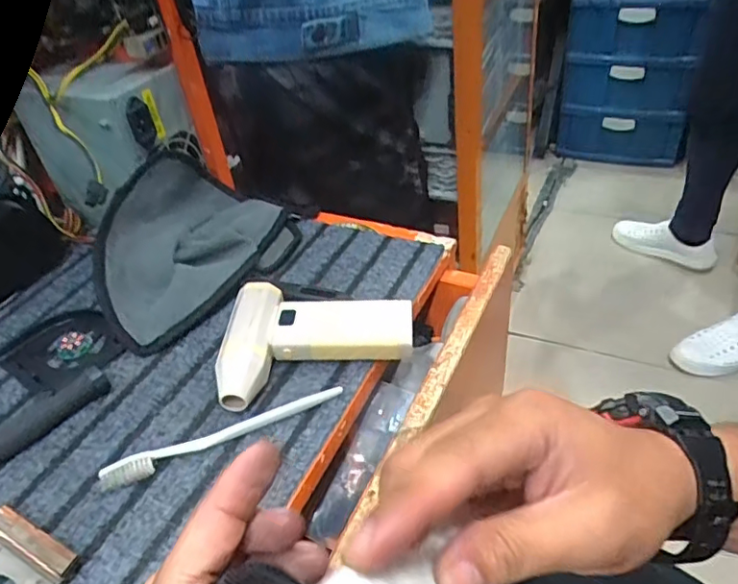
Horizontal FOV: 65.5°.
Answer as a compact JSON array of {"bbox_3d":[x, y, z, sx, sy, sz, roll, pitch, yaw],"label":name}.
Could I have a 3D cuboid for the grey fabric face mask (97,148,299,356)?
[{"bbox_3d":[-0.164,-0.048,0.507,0.129,0.081,0.191,20,47,30],"label":"grey fabric face mask"}]

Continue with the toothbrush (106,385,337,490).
[{"bbox_3d":[-0.095,0.096,0.381,0.162,0.010,0.014,-18,41,-12],"label":"toothbrush"}]

